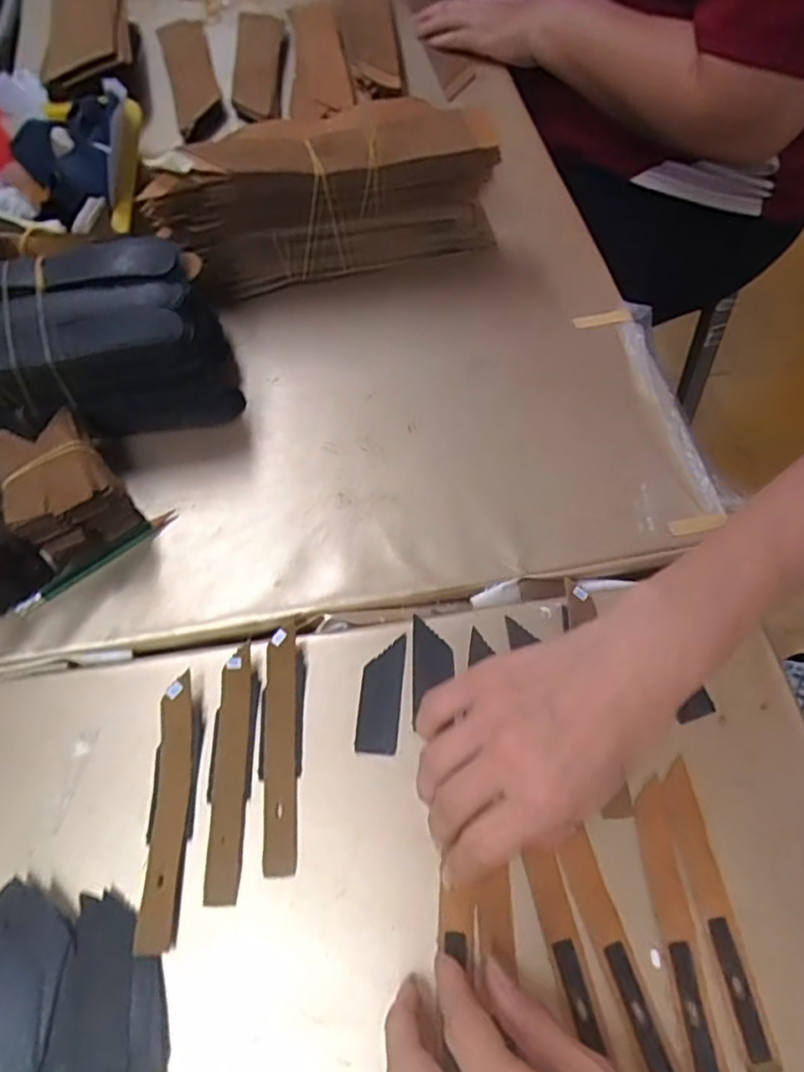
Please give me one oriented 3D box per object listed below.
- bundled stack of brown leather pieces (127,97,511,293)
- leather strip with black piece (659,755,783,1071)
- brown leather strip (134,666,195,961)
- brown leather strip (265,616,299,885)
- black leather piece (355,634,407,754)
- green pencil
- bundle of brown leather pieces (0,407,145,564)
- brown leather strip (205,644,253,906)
[{"bbox_3d":[-0.054,-0.251,0.478,0.257,0.105,0.060,-15,63,-8],"label":"bundled stack of brown leather pieces"},{"bbox_3d":[0.150,0.176,0.306,0.017,0.004,0.127,-7,62,-3],"label":"leather strip with black piece"},{"bbox_3d":[-0.119,0.137,0.324,0.018,0.015,0.126,-2,62,-1],"label":"brown leather strip"},{"bbox_3d":[-0.065,0.111,0.340,0.017,0.012,0.124,-4,62,-2],"label":"brown leather strip"},{"bbox_3d":[-0.011,0.089,0.356,0.023,0.005,0.063,4,62,3],"label":"black leather piece"},{"bbox_3d":[-0.185,0.015,0.390,0.105,0.007,0.011,-39,68,-19],"label":"green pencil"},{"bbox_3d":[-0.202,-0.026,0.384,0.057,0.056,0.078,-33,66,-16],"label":"bundle of brown leather pieces"},{"bbox_3d":[-0.091,0.122,0.335,0.017,0.012,0.124,-2,62,-1],"label":"brown leather strip"}]

